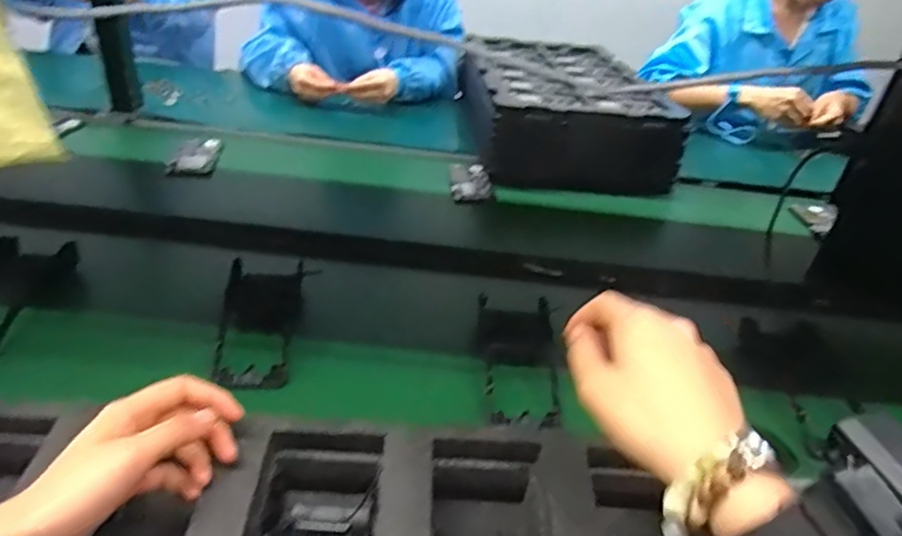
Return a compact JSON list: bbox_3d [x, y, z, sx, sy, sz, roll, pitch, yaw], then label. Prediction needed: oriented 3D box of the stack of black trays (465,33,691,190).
[{"bbox_3d":[0.204,-0.323,1.191,0.316,0.124,0.483,2,35,-8],"label":"stack of black trays"}]

